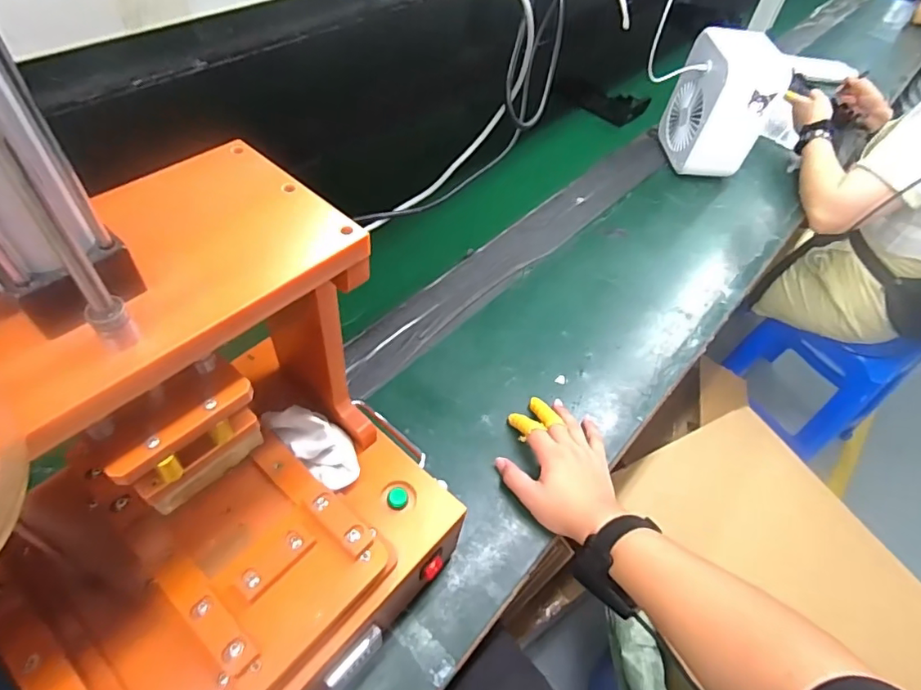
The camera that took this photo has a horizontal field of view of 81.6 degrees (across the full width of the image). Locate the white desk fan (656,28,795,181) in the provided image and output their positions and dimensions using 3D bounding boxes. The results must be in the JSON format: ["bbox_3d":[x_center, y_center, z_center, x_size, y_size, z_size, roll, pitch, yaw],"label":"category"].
[{"bbox_3d":[0.453,-0.414,0.940,0.122,0.223,0.150,1,51,-5],"label":"white desk fan"}]

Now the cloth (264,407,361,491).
[{"bbox_3d":[-0.118,0.078,0.433,0.087,0.024,0.040,41,56,0],"label":"cloth"}]

